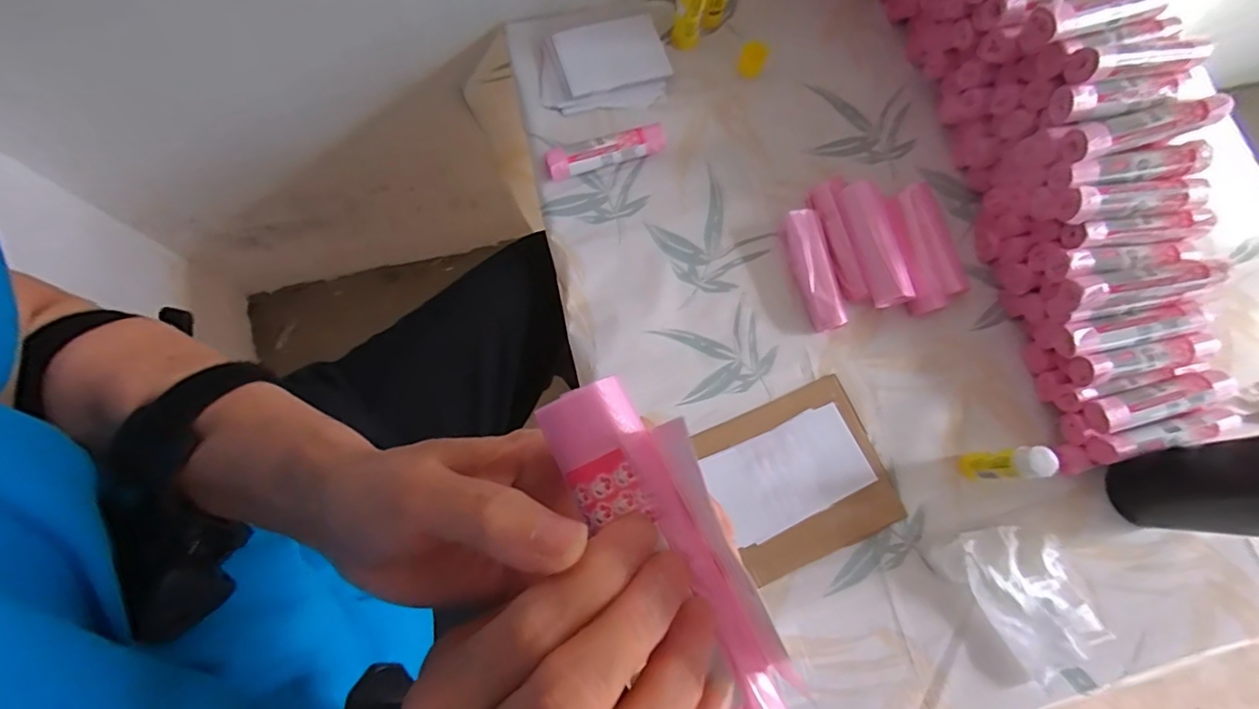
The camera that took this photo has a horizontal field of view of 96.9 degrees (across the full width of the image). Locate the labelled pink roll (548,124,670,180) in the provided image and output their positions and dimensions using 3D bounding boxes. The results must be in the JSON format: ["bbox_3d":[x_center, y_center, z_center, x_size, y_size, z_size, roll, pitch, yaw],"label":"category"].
[{"bbox_3d":[-0.022,-0.203,0.556,0.123,0.026,0.025,-18,78,-6],"label":"labelled pink roll"}]

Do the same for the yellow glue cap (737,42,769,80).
[{"bbox_3d":[0.131,-0.313,0.596,0.028,0.017,0.032,19,77,3],"label":"yellow glue cap"}]

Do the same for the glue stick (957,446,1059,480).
[{"bbox_3d":[0.319,0.094,0.476,0.024,0.090,0.024,-5,77,-3],"label":"glue stick"}]

